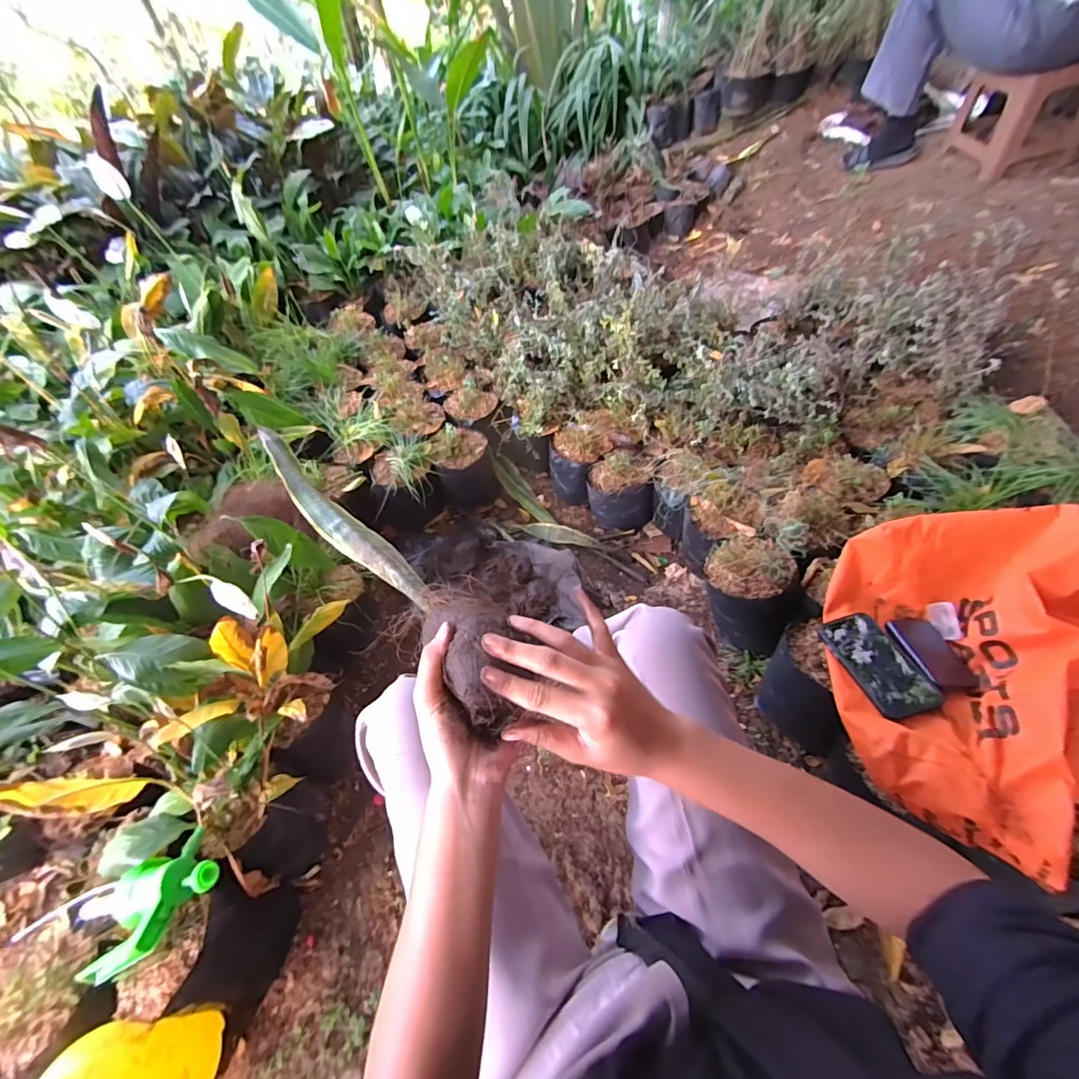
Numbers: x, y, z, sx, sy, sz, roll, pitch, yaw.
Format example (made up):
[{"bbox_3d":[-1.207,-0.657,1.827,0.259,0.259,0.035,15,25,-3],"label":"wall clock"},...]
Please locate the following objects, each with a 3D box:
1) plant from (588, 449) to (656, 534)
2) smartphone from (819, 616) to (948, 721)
[{"bbox_3d":[0.193,-0.113,1.140,0.136,0.167,0.132,-2,54,3],"label":"plant"},{"bbox_3d":[0.453,0.164,0.633,0.079,0.016,0.153,-20,40,5],"label":"smartphone"}]

